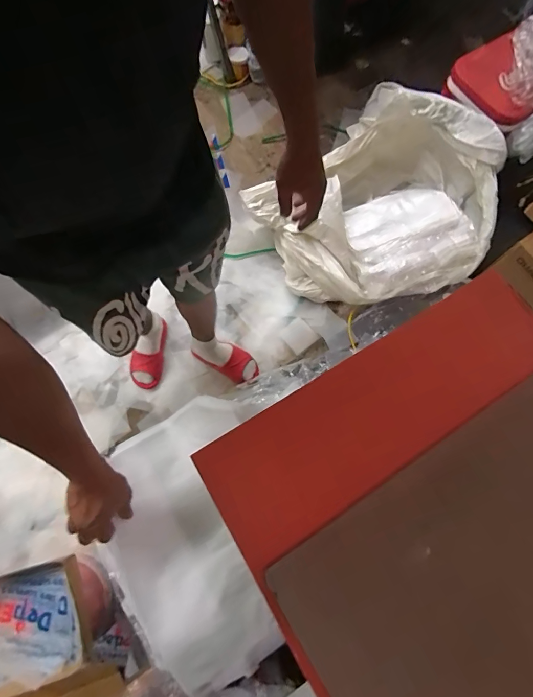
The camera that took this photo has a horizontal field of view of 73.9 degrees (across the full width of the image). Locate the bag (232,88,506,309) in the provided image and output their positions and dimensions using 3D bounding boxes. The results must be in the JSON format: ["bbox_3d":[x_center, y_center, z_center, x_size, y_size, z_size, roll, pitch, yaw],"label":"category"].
[{"bbox_3d":[0.445,-0.550,1.328,0.749,0.281,0.851,42,78,11],"label":"bag"}]

